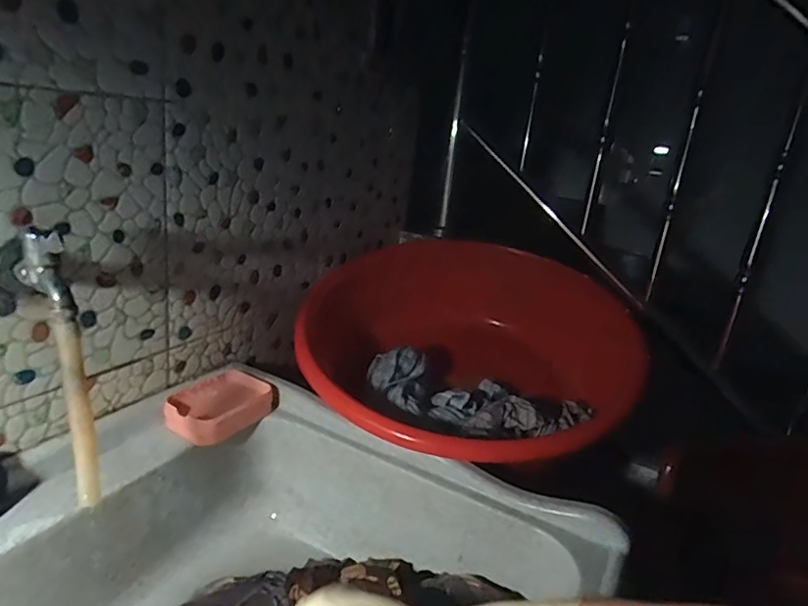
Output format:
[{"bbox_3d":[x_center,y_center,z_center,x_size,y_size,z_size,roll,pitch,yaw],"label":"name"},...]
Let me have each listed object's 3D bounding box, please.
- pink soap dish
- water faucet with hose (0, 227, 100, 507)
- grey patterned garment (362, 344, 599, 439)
[{"bbox_3d":[-0.233,0.133,0.708,0.106,0.033,0.134,16,20,27],"label":"pink soap dish"},{"bbox_3d":[-0.312,0.058,0.486,0.108,0.242,0.039,-17,1,38],"label":"water faucet with hose"},{"bbox_3d":[0.117,0.149,0.846,0.347,0.068,0.176,7,18,1],"label":"grey patterned garment"}]

